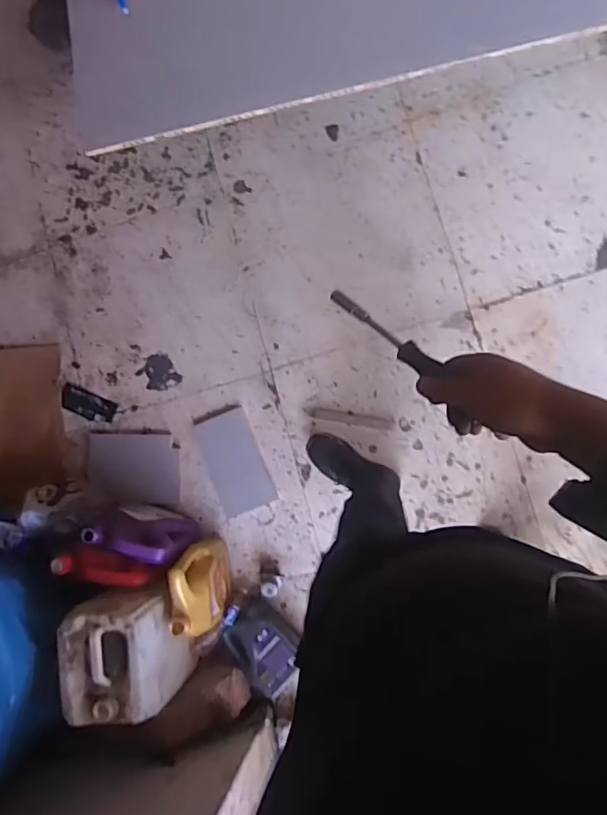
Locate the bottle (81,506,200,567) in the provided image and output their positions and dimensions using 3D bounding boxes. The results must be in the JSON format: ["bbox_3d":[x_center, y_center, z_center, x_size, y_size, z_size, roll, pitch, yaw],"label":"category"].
[{"bbox_3d":[-0.398,0.320,1.401,0.225,0.298,0.095,10,88,9],"label":"bottle"}]

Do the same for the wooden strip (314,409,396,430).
[{"bbox_3d":[0.137,0.033,1.495,0.225,0.007,0.032,9,87,9],"label":"wooden strip"}]

